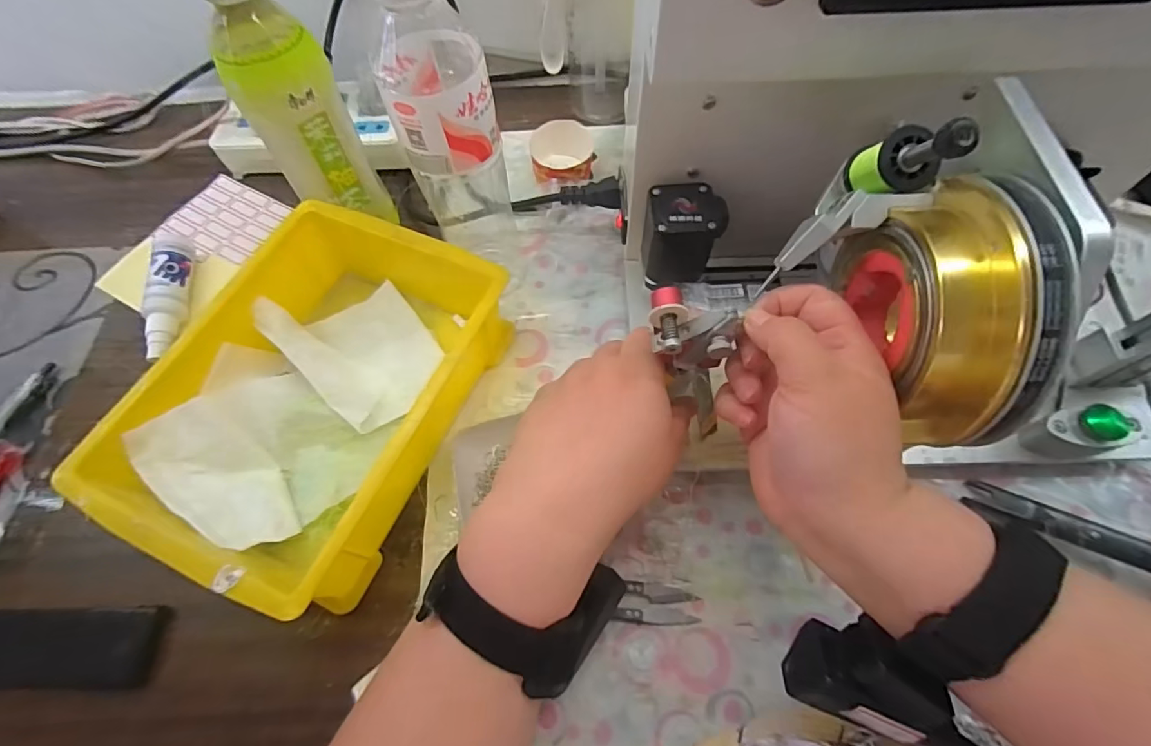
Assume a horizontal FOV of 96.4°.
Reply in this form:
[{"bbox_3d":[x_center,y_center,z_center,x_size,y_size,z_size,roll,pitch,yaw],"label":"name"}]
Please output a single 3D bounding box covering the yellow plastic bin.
[{"bbox_3d":[-0.171,0.012,0.352,0.173,0.072,0.240,22,67,11],"label":"yellow plastic bin"}]

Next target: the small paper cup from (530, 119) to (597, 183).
[{"bbox_3d":[-0.012,-0.195,0.473,0.056,0.036,0.062,0,64,1],"label":"small paper cup"}]

